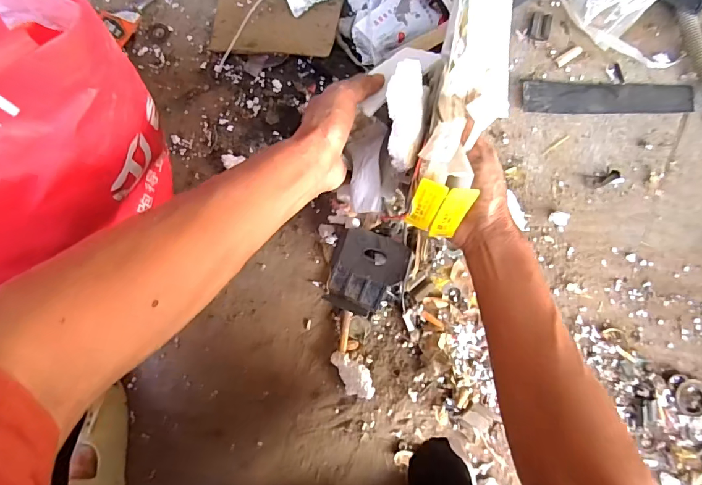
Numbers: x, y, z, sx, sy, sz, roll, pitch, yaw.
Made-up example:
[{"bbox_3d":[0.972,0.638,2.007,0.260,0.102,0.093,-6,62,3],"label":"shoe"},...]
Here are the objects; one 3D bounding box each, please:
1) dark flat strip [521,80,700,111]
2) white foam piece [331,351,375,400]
[{"bbox_3d":[0.307,-0.173,0.503,0.202,0.005,0.038,2,78,0],"label":"dark flat strip"},{"bbox_3d":[0.004,0.152,0.484,0.032,0.015,0.063,-25,86,0],"label":"white foam piece"}]

